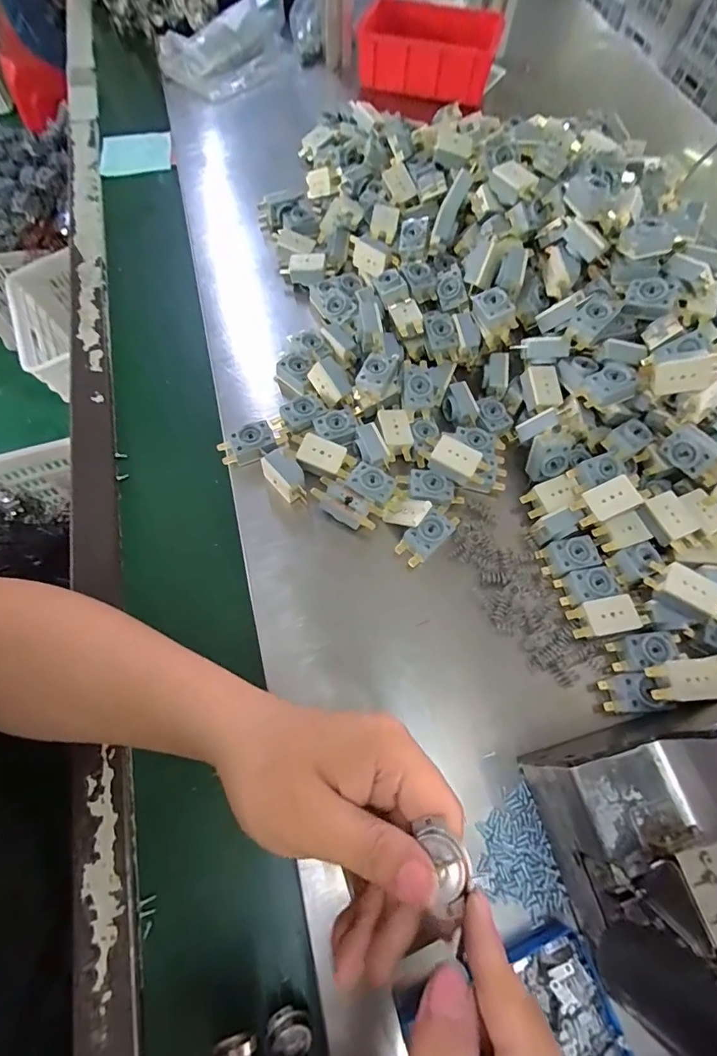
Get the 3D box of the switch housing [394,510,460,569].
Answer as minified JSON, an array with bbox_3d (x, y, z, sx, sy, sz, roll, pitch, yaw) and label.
[{"bbox_3d":[0.058,0.006,0.380,0.056,0.018,0.025,-36,72,-17],"label":"switch housing"}]

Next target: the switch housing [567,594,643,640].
[{"bbox_3d":[0.186,0.068,0.354,0.046,0.014,0.027,-10,66,-7],"label":"switch housing"}]

